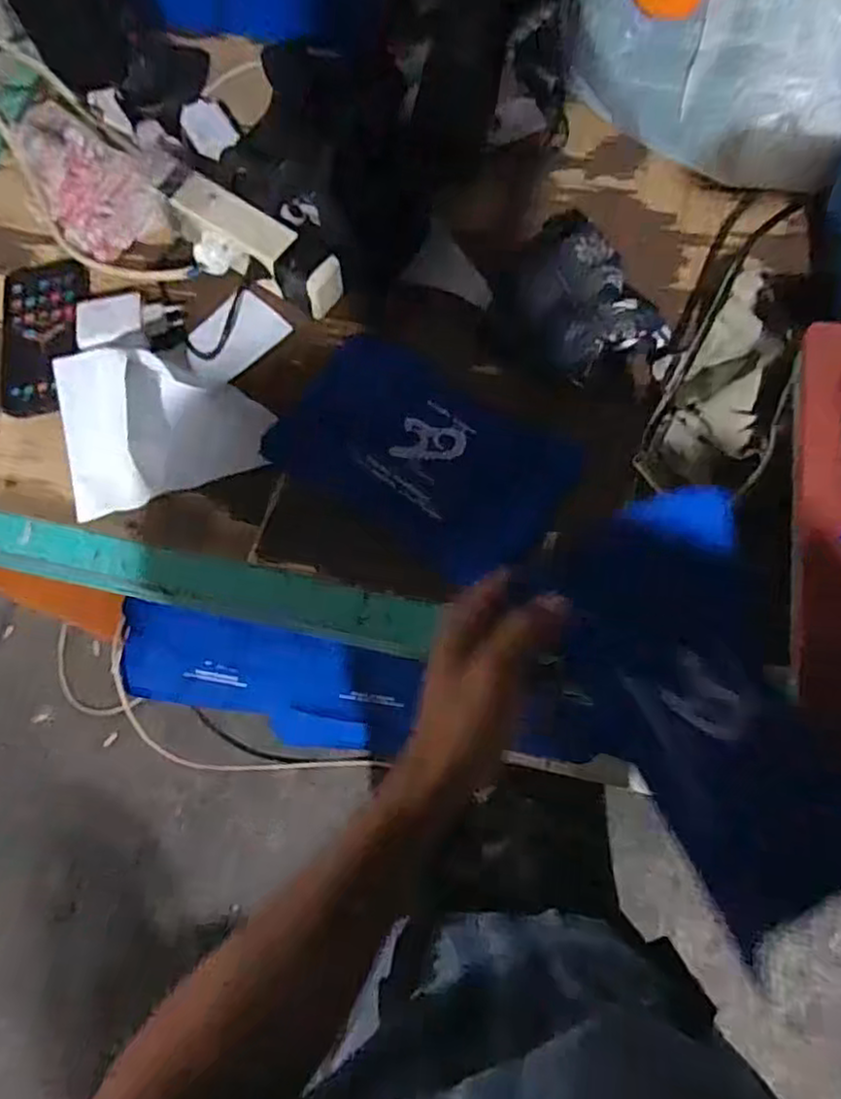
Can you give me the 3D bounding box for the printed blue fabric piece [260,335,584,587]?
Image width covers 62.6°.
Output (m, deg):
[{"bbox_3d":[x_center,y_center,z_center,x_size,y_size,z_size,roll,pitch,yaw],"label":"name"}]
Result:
[{"bbox_3d":[0.003,-0.084,0.619,0.250,0.015,0.157,33,75,13],"label":"printed blue fabric piece"}]

